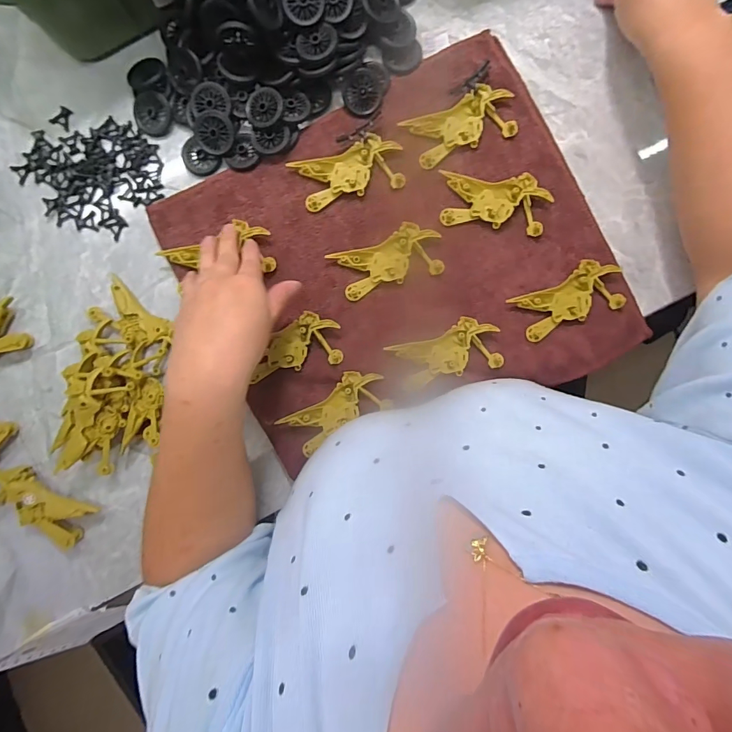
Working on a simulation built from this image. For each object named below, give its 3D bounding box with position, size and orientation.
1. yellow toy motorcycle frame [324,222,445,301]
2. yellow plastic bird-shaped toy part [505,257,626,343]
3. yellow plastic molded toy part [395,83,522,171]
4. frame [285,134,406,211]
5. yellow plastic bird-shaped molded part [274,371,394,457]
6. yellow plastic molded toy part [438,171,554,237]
[{"bbox_3d":[0.021,-0.102,0.389,0.100,0.010,0.051,-18,90,1],"label":"yellow toy motorcycle frame"},{"bbox_3d":[0.195,-0.065,0.389,0.098,0.013,0.051,-22,90,1],"label":"yellow plastic bird-shaped toy part"},{"bbox_3d":[0.093,-0.231,0.390,0.099,0.010,0.049,-23,90,1],"label":"yellow plastic molded toy part"},{"bbox_3d":[-0.016,-0.187,0.389,0.099,0.010,0.049,-15,90,1],"label":"frame"},{"bbox_3d":[-0.029,0.043,0.390,0.100,0.006,0.048,-30,90,1],"label":"yellow plastic bird-shaped molded part"},{"bbox_3d":[0.122,-0.158,0.390,0.103,0.010,0.050,6,90,1],"label":"yellow plastic molded toy part"}]

